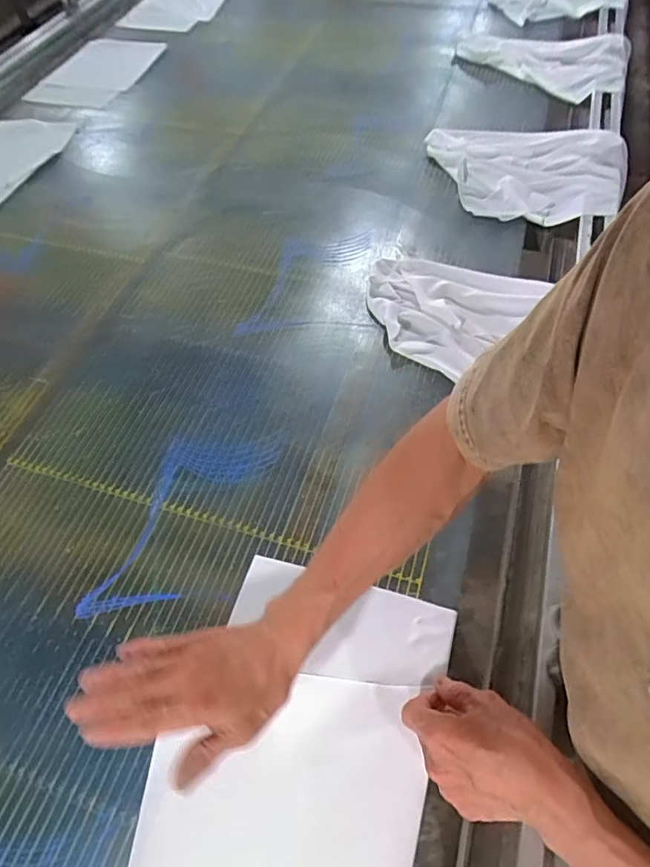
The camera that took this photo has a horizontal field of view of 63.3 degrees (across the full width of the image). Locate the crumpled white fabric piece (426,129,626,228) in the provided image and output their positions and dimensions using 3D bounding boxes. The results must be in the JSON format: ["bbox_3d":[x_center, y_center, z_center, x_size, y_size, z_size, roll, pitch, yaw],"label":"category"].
[{"bbox_3d":[0.337,-0.463,0.905,0.331,0.075,0.263,12,58,11],"label":"crumpled white fabric piece"}]

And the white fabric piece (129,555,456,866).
[{"bbox_3d":[-0.023,0.275,0.451,0.210,0.014,0.312,15,58,10],"label":"white fabric piece"}]

